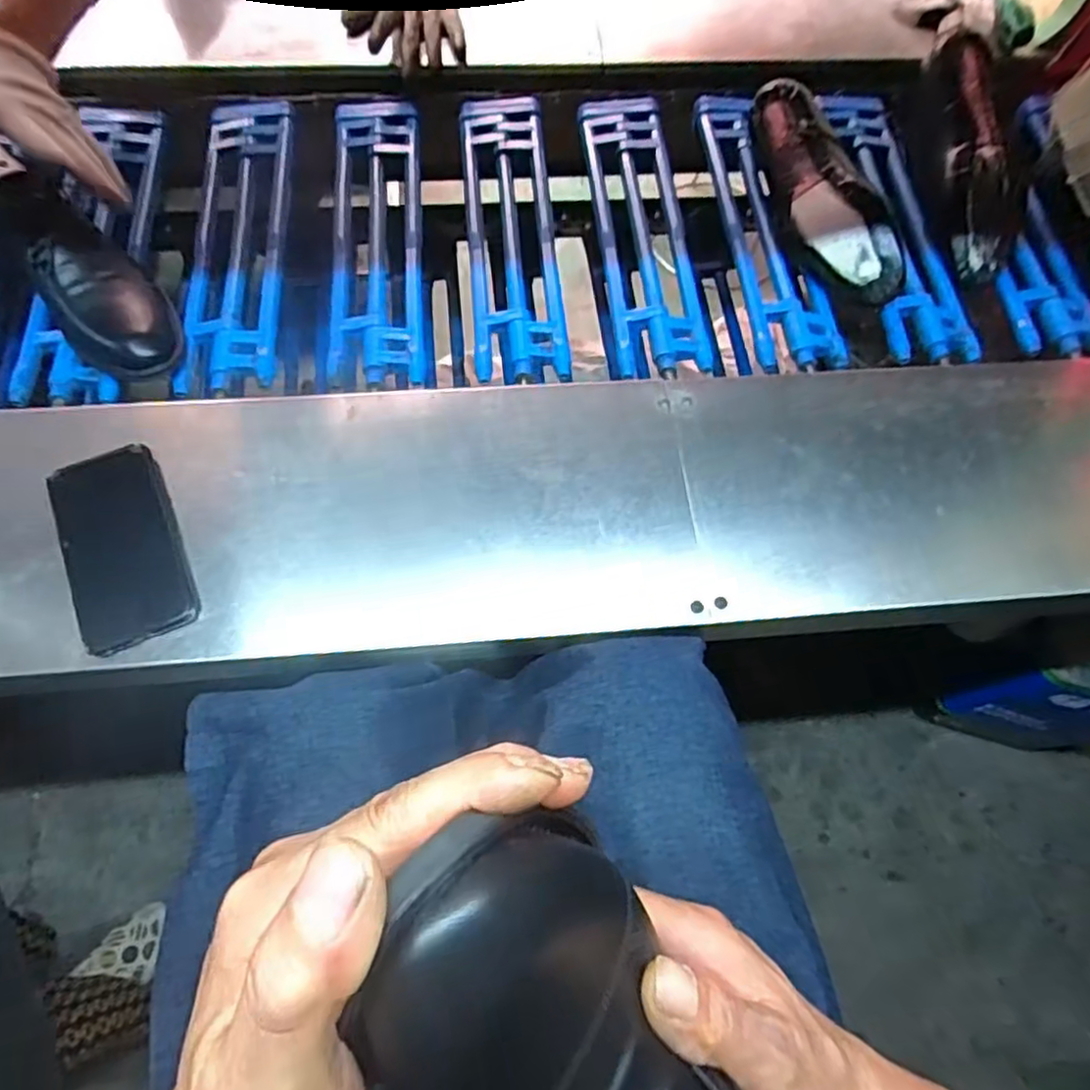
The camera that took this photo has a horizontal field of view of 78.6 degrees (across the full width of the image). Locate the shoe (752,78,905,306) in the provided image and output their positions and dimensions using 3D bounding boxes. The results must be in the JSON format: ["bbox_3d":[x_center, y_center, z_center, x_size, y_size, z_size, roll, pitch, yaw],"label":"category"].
[{"bbox_3d":[0.298,-0.382,0.718,0.074,0.069,0.266,-13,70,-8],"label":"shoe"}]

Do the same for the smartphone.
[{"bbox_3d":[-0.325,0.000,0.513,0.081,0.010,0.165,-22,69,-12],"label":"smartphone"}]

